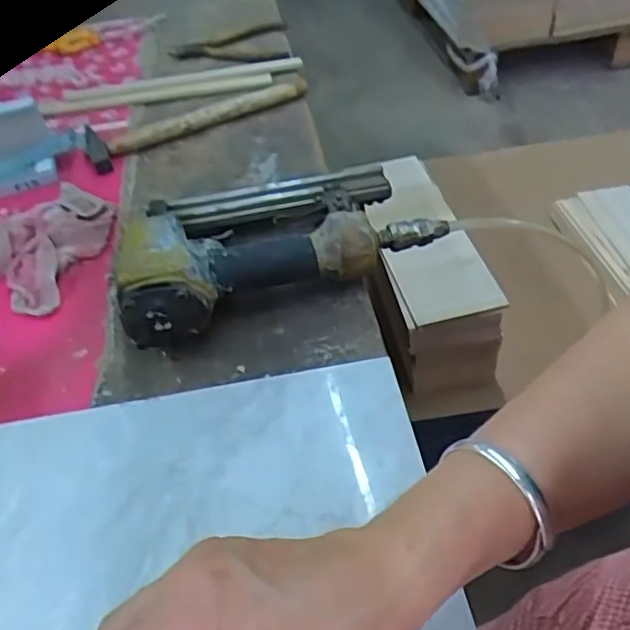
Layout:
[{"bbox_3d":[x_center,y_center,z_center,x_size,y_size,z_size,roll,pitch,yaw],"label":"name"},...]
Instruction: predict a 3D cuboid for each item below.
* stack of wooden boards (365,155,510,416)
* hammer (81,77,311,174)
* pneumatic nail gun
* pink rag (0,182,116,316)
[{"bbox_3d":[0.126,-0.040,0.760,0.124,0.174,0.271,-12,48,-6],"label":"stack of wooden boards"},{"bbox_3d":[-0.127,-0.217,0.679,0.247,0.029,0.047,-26,52,-18],"label":"hammer"},{"bbox_3d":[-0.033,-0.070,0.500,0.245,0.060,0.153,-14,49,-8],"label":"pneumatic nail gun"},{"bbox_3d":[-0.236,-0.070,0.548,0.126,0.036,0.137,-35,55,-24],"label":"pink rag"}]

